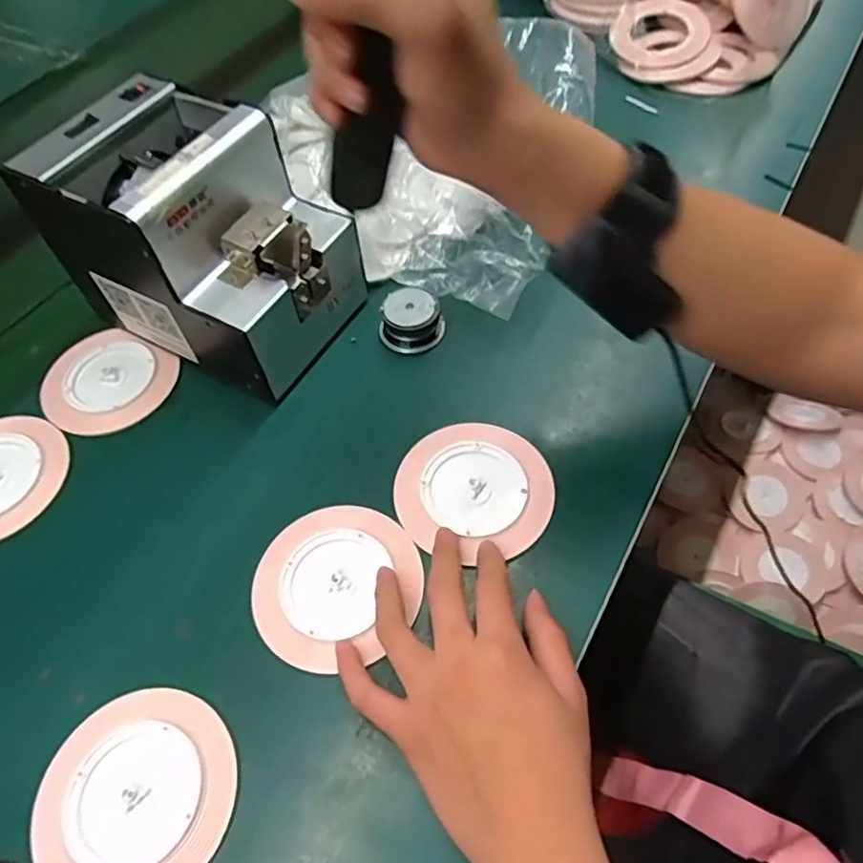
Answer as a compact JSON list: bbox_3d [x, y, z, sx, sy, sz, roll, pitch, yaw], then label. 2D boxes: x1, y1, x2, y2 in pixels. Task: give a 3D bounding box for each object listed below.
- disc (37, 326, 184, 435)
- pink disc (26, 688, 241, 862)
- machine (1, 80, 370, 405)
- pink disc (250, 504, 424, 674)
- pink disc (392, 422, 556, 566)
[{"bbox_3d":[-0.247,-0.037,0.479,0.096,0.008,0.088,-2,57,3],"label":"disc"},{"bbox_3d":[-0.152,0.187,0.325,0.101,0.005,0.096,-2,57,3],"label":"pink disc"},{"bbox_3d":[-0.155,-0.135,0.451,0.171,0.146,0.127,24,62,19],"label":"machine"},{"bbox_3d":[-0.057,0.092,0.381,0.095,0.007,0.099,-2,57,3],"label":"pink disc"},{"bbox_3d":[0.028,0.036,0.411,0.098,0.008,0.094,-2,57,3],"label":"pink disc"}]

